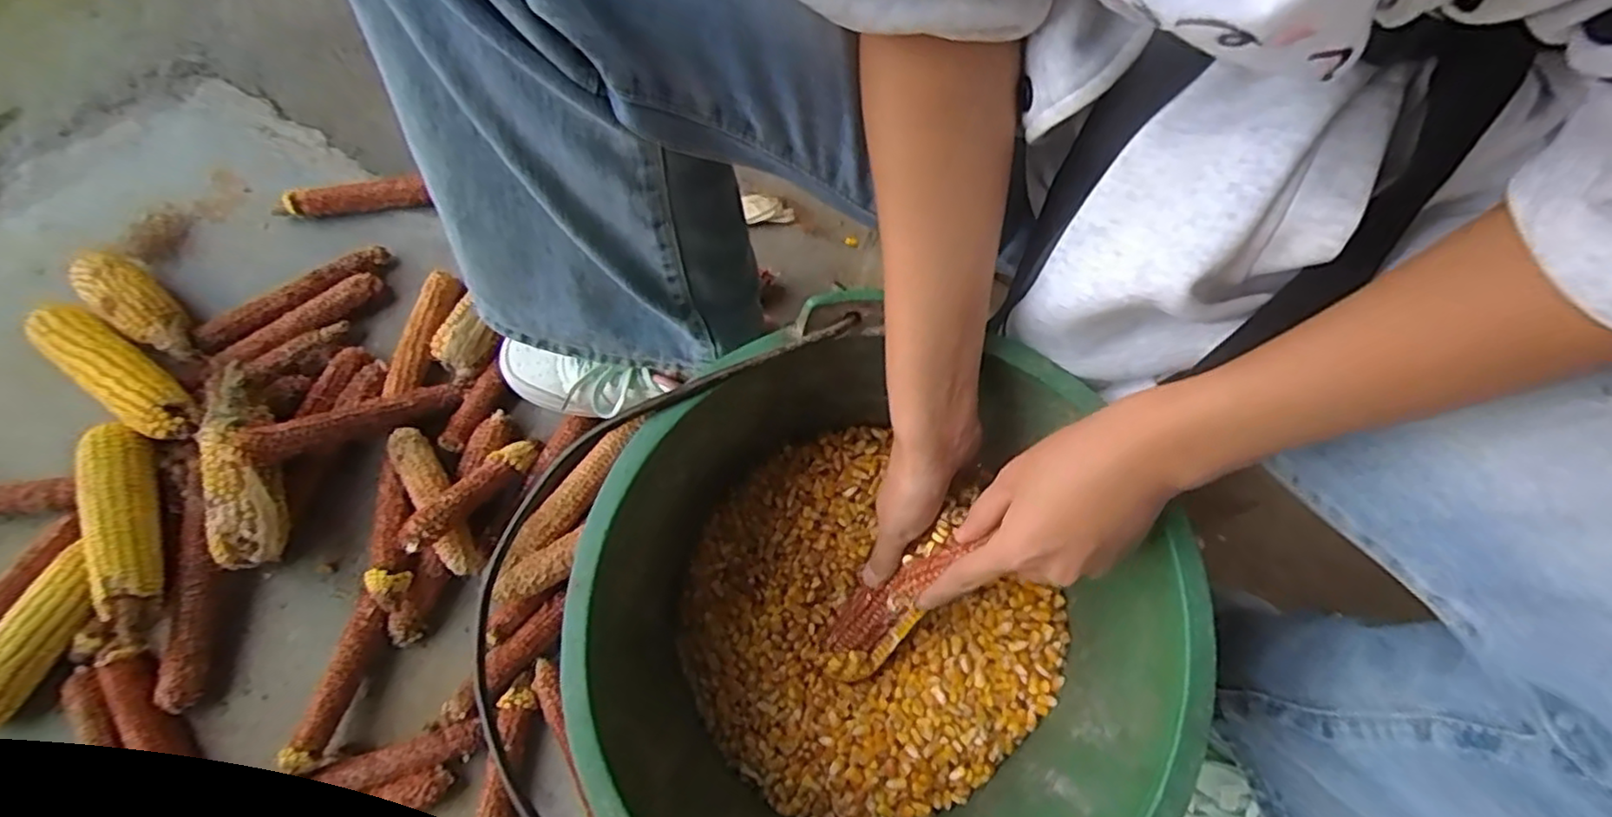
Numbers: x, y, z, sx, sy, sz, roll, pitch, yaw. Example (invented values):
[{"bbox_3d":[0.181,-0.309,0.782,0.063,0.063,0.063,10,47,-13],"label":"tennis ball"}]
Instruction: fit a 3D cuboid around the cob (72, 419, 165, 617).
[{"bbox_3d":[-0.541,0.087,0.539,0.040,0.048,0.144,-25,73,-7],"label":"cob"}]

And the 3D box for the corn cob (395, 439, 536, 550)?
[{"bbox_3d":[-0.264,0.064,0.539,0.027,0.018,0.127,21,33,8],"label":"corn cob"}]

